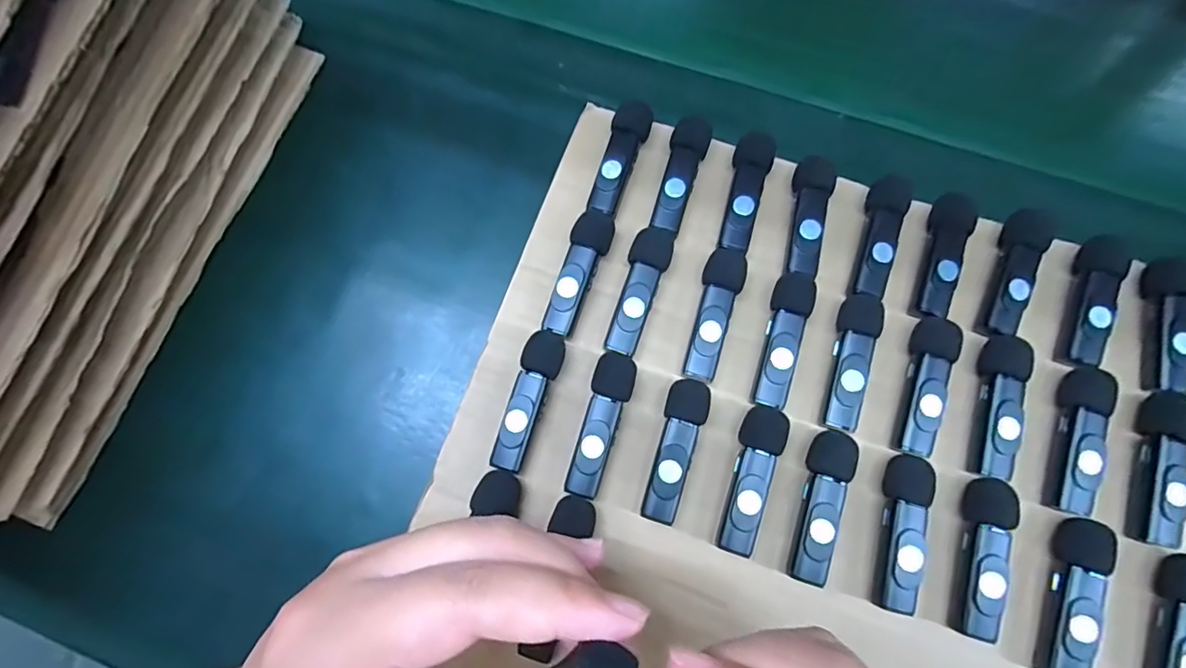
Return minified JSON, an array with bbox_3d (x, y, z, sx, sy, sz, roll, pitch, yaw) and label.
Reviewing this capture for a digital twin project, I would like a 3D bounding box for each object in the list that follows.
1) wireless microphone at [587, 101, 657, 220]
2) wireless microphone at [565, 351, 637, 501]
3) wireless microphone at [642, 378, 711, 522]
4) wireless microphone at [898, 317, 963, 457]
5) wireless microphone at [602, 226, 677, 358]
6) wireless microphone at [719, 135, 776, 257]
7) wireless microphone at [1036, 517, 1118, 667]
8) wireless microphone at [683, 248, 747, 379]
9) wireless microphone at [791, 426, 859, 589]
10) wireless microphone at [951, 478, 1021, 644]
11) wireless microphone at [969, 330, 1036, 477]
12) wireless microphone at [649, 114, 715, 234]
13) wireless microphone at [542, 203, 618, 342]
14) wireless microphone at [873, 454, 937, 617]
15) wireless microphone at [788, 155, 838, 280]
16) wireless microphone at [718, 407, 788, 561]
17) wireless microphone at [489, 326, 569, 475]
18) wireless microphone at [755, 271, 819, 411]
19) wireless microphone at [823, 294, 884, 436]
[{"bbox_3d":[0.013,-0.089,0.284,0.018,0.017,0.063,21,74,6],"label":"wireless microphone"},{"bbox_3d":[0.004,0.042,0.254,0.018,0.014,0.065,15,74,5],"label":"wireless microphone"},{"bbox_3d":[0.038,0.052,0.250,0.018,0.015,0.063,16,74,5],"label":"wireless microphone"},{"bbox_3d":[0.153,0.024,0.252,0.017,0.016,0.062,14,74,4],"label":"wireless microphone"},{"bbox_3d":[0.022,-0.020,0.268,0.019,0.016,0.064,20,74,6],"label":"wireless microphone"},{"bbox_3d":[0.076,-0.070,0.278,0.018,0.016,0.063,17,74,5],"label":"wireless microphone"},{"bbox_3d":[0.199,0.109,0.228,0.015,0.018,0.064,21,75,6],"label":"wireless microphone"},{"bbox_3d":[0.057,-0.009,0.264,0.019,0.015,0.064,19,74,6],"label":"wireless microphone"},{"bbox_3d":[0.100,0.075,0.242,0.018,0.015,0.064,15,74,4],"label":"wireless microphone"},{"bbox_3d":[0.165,0.094,0.234,0.015,0.018,0.063,17,74,5],"label":"wireless microphone"},{"bbox_3d":[0.183,0.032,0.247,0.017,0.012,0.063,16,74,5],"label":"wireless microphone"},{"bbox_3d":[0.044,-0.080,0.281,0.019,0.016,0.062,20,74,6],"label":"wireless microphone"},{"bbox_3d":[-0.007,-0.030,0.271,0.018,0.016,0.065,19,74,6],"label":"wireless microphone"},{"bbox_3d":[0.133,0.085,0.238,0.017,0.017,0.063,15,74,4],"label":"wireless microphone"},{"bbox_3d":[0.107,-0.057,0.273,0.019,0.016,0.061,10,74,3],"label":"wireless microphone"},{"bbox_3d":[0.071,0.065,0.247,0.019,0.012,0.064,16,74,5],"label":"wireless microphone"},{"bbox_3d":[-0.030,0.031,0.256,0.018,0.016,0.065,19,74,6],"label":"wireless microphone"},{"bbox_3d":[0.089,0.002,0.260,0.019,0.015,0.065,20,74,6],"label":"wireless microphone"},{"bbox_3d":[0.119,0.013,0.256,0.017,0.013,0.063,17,74,5],"label":"wireless microphone"}]

